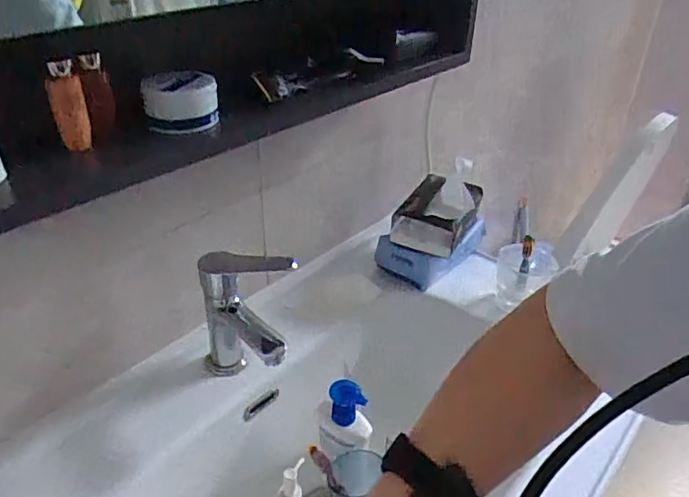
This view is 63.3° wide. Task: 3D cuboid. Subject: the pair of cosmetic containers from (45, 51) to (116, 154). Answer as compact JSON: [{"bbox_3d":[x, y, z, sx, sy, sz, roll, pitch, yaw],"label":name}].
[{"bbox_3d":[-0.221,-0.126,0.475,0.019,0.071,0.051,21,38,28],"label":"pair of cosmetic containers"}]

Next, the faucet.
[{"bbox_3d":[-0.124,0.100,0.681,0.123,0.173,0.090,8,34,10],"label":"faucet"}]

